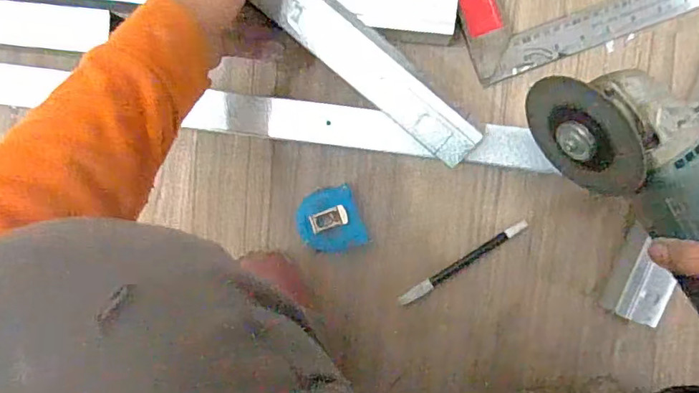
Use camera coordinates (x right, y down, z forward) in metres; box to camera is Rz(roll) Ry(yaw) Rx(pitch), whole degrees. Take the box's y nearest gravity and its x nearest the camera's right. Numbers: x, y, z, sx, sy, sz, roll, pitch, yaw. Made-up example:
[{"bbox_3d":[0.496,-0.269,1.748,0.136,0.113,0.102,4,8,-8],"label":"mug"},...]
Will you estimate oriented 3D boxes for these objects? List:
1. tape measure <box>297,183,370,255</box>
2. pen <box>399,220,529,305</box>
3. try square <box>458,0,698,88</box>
[{"bbox_3d":[-0.018,0.022,0.494,0.059,0.033,0.059,-15,94,4],"label":"tape measure"},{"bbox_3d":[0.110,0.065,0.503,0.141,0.009,0.012,-32,93,5],"label":"pen"},{"bbox_3d":[0.223,-0.203,0.479,0.249,0.011,0.121,-20,94,4],"label":"try square"}]

